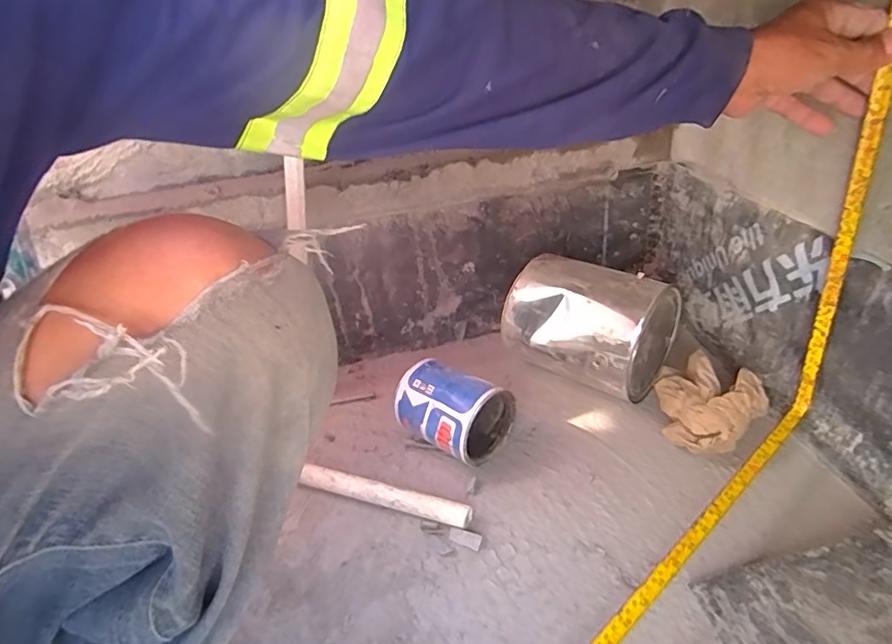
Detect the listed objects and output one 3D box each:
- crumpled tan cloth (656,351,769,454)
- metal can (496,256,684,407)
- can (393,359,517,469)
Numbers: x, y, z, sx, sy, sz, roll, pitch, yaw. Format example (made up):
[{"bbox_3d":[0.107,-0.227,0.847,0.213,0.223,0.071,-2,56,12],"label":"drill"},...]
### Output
[{"bbox_3d":[0.314,0.104,0.650,0.108,0.081,0.114,-26,37,-28],"label":"crumpled tan cloth"},{"bbox_3d":[0.204,0.005,0.757,0.193,0.163,0.193,23,45,37],"label":"metal can"},{"bbox_3d":[0.010,0.114,0.680,0.120,0.099,0.106,23,44,37],"label":"can"}]

